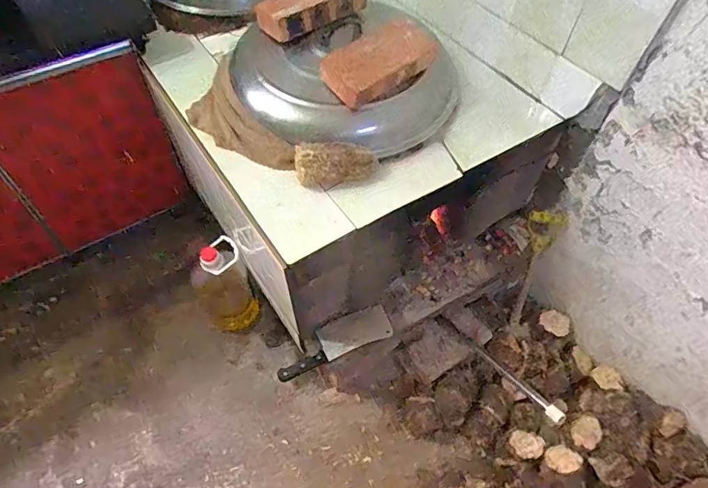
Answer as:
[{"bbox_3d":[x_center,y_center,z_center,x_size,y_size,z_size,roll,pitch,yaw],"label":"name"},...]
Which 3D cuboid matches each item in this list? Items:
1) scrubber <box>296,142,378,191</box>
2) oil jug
[{"bbox_3d":[-0.037,-0.159,0.919,0.165,0.040,0.088,0,55,-2],"label":"scrubber"},{"bbox_3d":[-0.367,0.111,1.315,0.139,0.332,0.182,-30,61,-21],"label":"oil jug"}]

